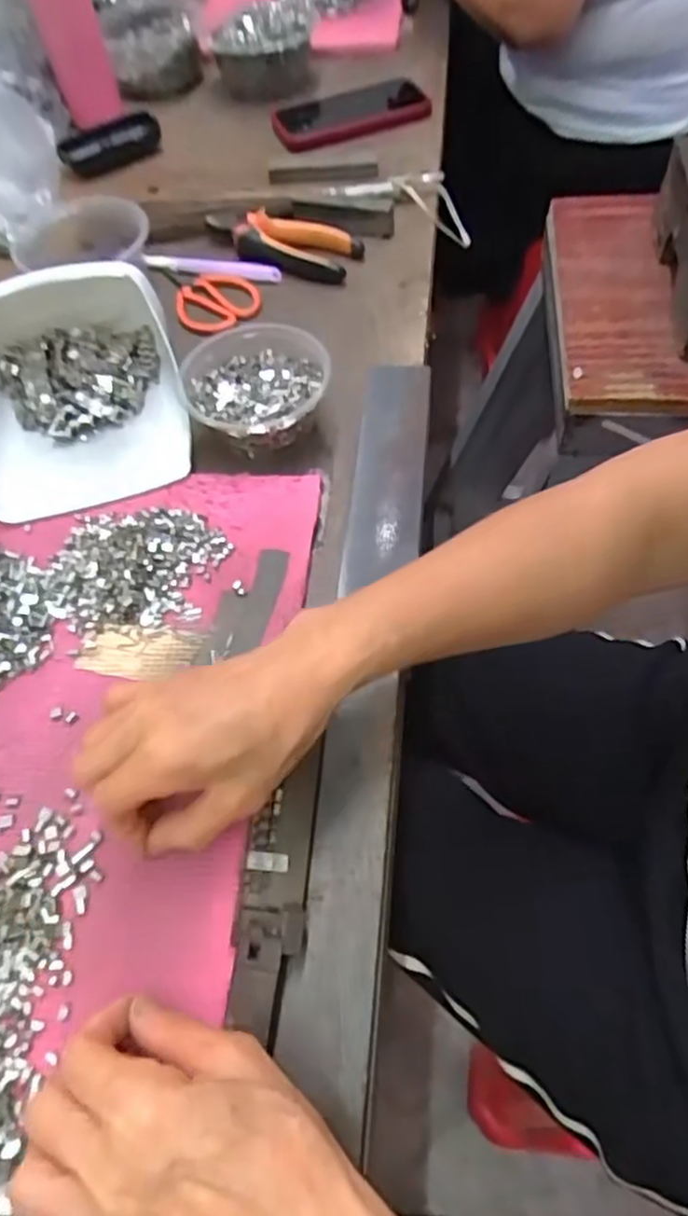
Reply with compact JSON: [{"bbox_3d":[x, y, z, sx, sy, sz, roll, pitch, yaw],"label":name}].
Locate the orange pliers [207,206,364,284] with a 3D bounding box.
[{"bbox_3d":[-0.061,-0.334,0.648,0.152,0.015,0.062,19,61,16],"label":"orange pliers"}]

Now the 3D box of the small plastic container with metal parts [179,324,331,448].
[{"bbox_3d":[-0.063,-0.157,0.522,0.105,0.047,0.104,-15,57,-4],"label":"small plastic container with metal parts"}]

